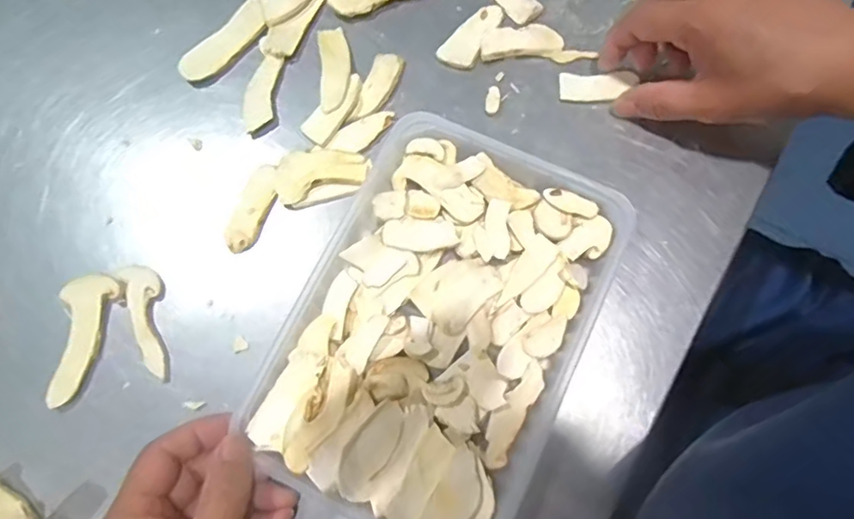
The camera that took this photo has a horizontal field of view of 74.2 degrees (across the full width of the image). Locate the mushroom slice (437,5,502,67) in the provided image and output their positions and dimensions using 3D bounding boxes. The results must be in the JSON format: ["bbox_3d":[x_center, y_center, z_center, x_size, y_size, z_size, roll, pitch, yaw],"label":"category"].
[{"bbox_3d":[0.033,-0.161,0.401,0.026,0.006,0.057,31,78,9],"label":"mushroom slice"}]

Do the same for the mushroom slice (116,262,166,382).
[{"bbox_3d":[-0.174,0.036,0.355,0.024,0.004,0.075,-24,76,-5],"label":"mushroom slice"}]

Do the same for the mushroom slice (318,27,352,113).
[{"bbox_3d":[-0.064,-0.134,0.397,0.022,0.004,0.065,-6,75,0],"label":"mushroom slice"}]

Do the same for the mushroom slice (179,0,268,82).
[{"bbox_3d":[-0.145,-0.159,0.409,0.078,0.005,0.027,-42,78,-9],"label":"mushroom slice"}]

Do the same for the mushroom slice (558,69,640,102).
[{"bbox_3d":[0.117,-0.119,0.387,0.050,0.005,0.022,-6,75,3],"label":"mushroom slice"}]

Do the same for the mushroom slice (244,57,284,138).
[{"bbox_3d":[-0.115,-0.114,0.395,0.024,0.004,0.059,1,75,2],"label":"mushroom slice"}]

